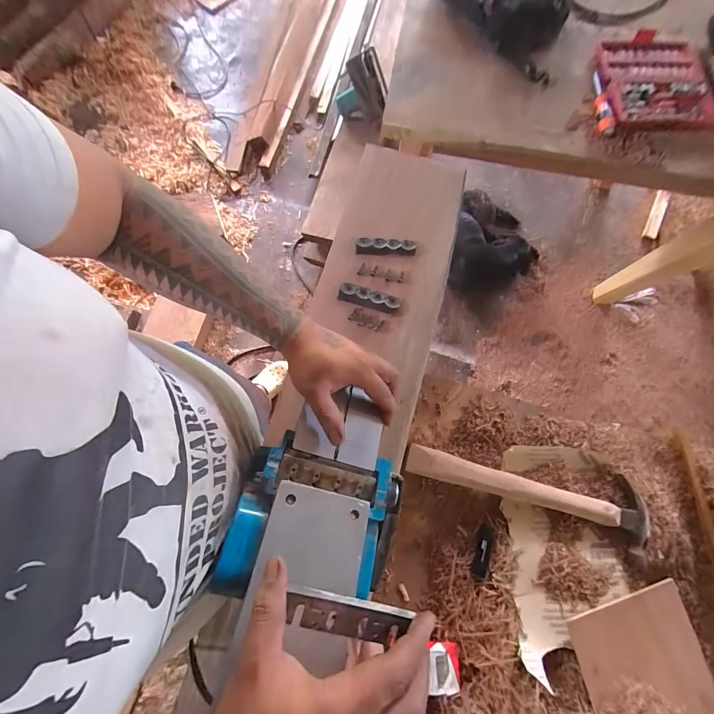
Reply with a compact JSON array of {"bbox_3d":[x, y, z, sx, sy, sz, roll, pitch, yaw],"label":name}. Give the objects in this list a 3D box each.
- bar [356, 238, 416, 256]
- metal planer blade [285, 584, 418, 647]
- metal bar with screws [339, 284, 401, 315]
[{"bbox_3d":[0.052,-0.195,0.569,0.103,0.012,0.032,3,77,0],"label":"bar"},{"bbox_3d":[-0.008,0.208,0.257,0.100,0.008,0.029,17,77,-7],"label":"metal planer blade"},{"bbox_3d":[0.020,-0.099,0.550,0.103,0.005,0.033,18,77,3],"label":"metal bar with screws"}]

